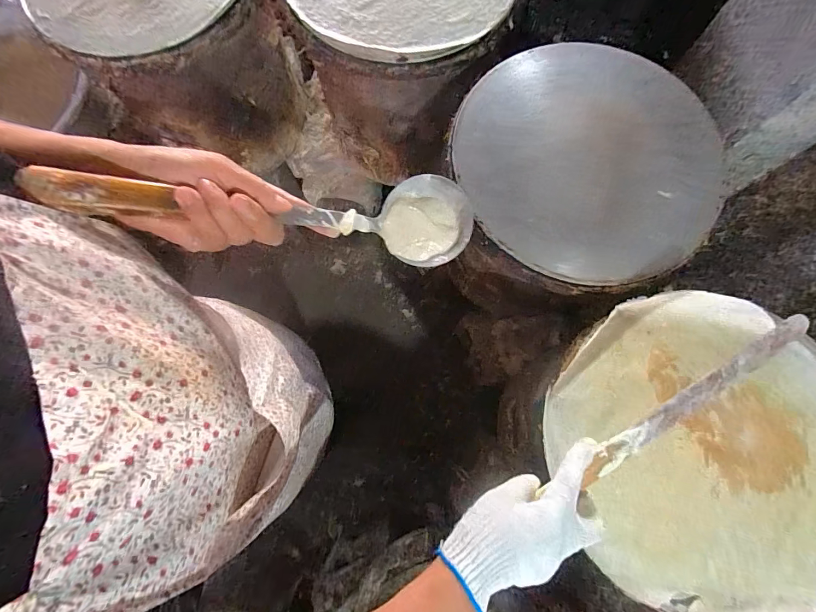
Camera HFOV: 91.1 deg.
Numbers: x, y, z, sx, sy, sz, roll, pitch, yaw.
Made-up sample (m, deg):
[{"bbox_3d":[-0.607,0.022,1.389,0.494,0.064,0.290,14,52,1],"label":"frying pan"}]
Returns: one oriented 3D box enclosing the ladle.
[{"bbox_3d":[-0.089,-0.088,0.355,0.354,0.055,0.091,-1,75,-34],"label":"ladle"}]

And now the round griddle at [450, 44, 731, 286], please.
[{"bbox_3d":[0.264,-0.222,0.586,0.376,0.015,0.371,0,78,1],"label":"round griddle"}]

